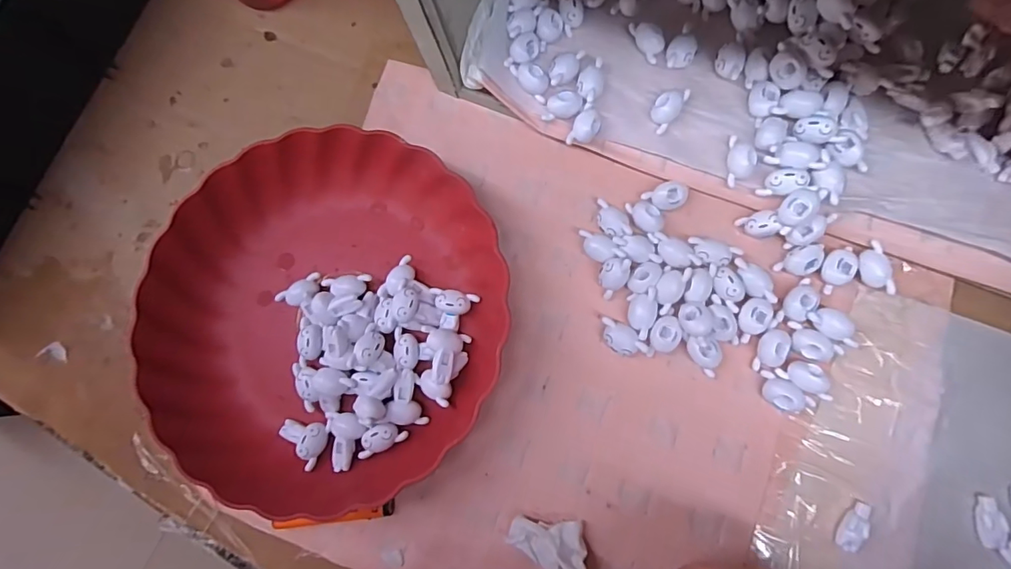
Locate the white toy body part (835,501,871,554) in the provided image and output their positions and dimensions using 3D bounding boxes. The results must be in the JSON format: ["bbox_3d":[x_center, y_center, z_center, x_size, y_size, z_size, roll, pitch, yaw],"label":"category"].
[{"bbox_3d":[0.206,0.142,0.290,0.010,0.010,0.029,32,79,9],"label":"white toy body part"}]

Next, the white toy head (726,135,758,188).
[{"bbox_3d":[0.153,-0.080,0.321,0.016,0.018,0.033,9,81,9],"label":"white toy head"}]

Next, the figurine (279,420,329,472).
[{"bbox_3d":[-0.140,0.105,0.336,0.035,0.021,0.028,23,83,11],"label":"figurine"}]

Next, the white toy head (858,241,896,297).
[{"bbox_3d":[0.232,-0.009,0.312,0.016,0.012,0.033,-16,78,5],"label":"white toy head"}]

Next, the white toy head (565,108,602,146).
[{"bbox_3d":[0.055,-0.106,0.340,0.018,0.015,0.027,22,83,11],"label":"white toy head"}]

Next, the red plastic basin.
[{"bbox_3d":[-0.119,0.016,0.334,0.243,0.061,0.235,-1,79,7],"label":"red plastic basin"}]

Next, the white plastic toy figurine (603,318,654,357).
[{"bbox_3d":[0.080,0.037,0.324,0.037,0.012,0.019,22,83,11],"label":"white plastic toy figurine"}]

